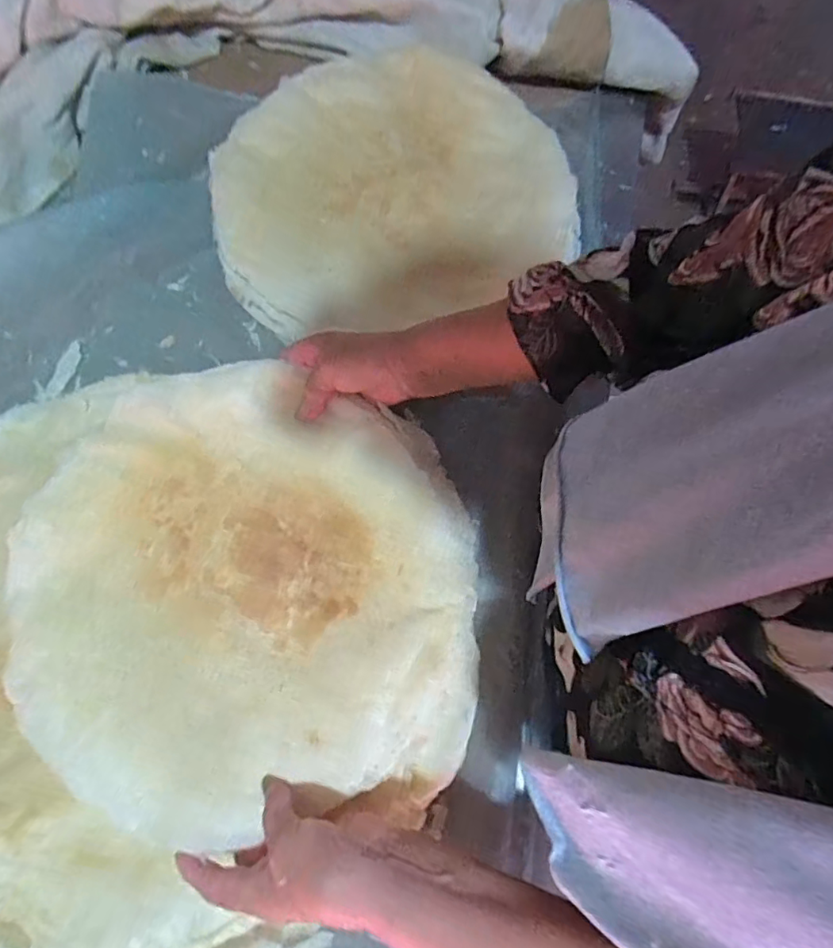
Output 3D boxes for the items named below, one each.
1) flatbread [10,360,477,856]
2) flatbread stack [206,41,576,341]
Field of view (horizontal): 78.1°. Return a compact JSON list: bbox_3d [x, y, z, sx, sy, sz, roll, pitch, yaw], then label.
[{"bbox_3d":[-0.132,0.084,0.415,0.350,0.045,0.338,0,77,-1],"label":"flatbread"},{"bbox_3d":[-0.026,-0.318,0.539,0.371,0.046,0.323,-16,74,-5],"label":"flatbread stack"}]

